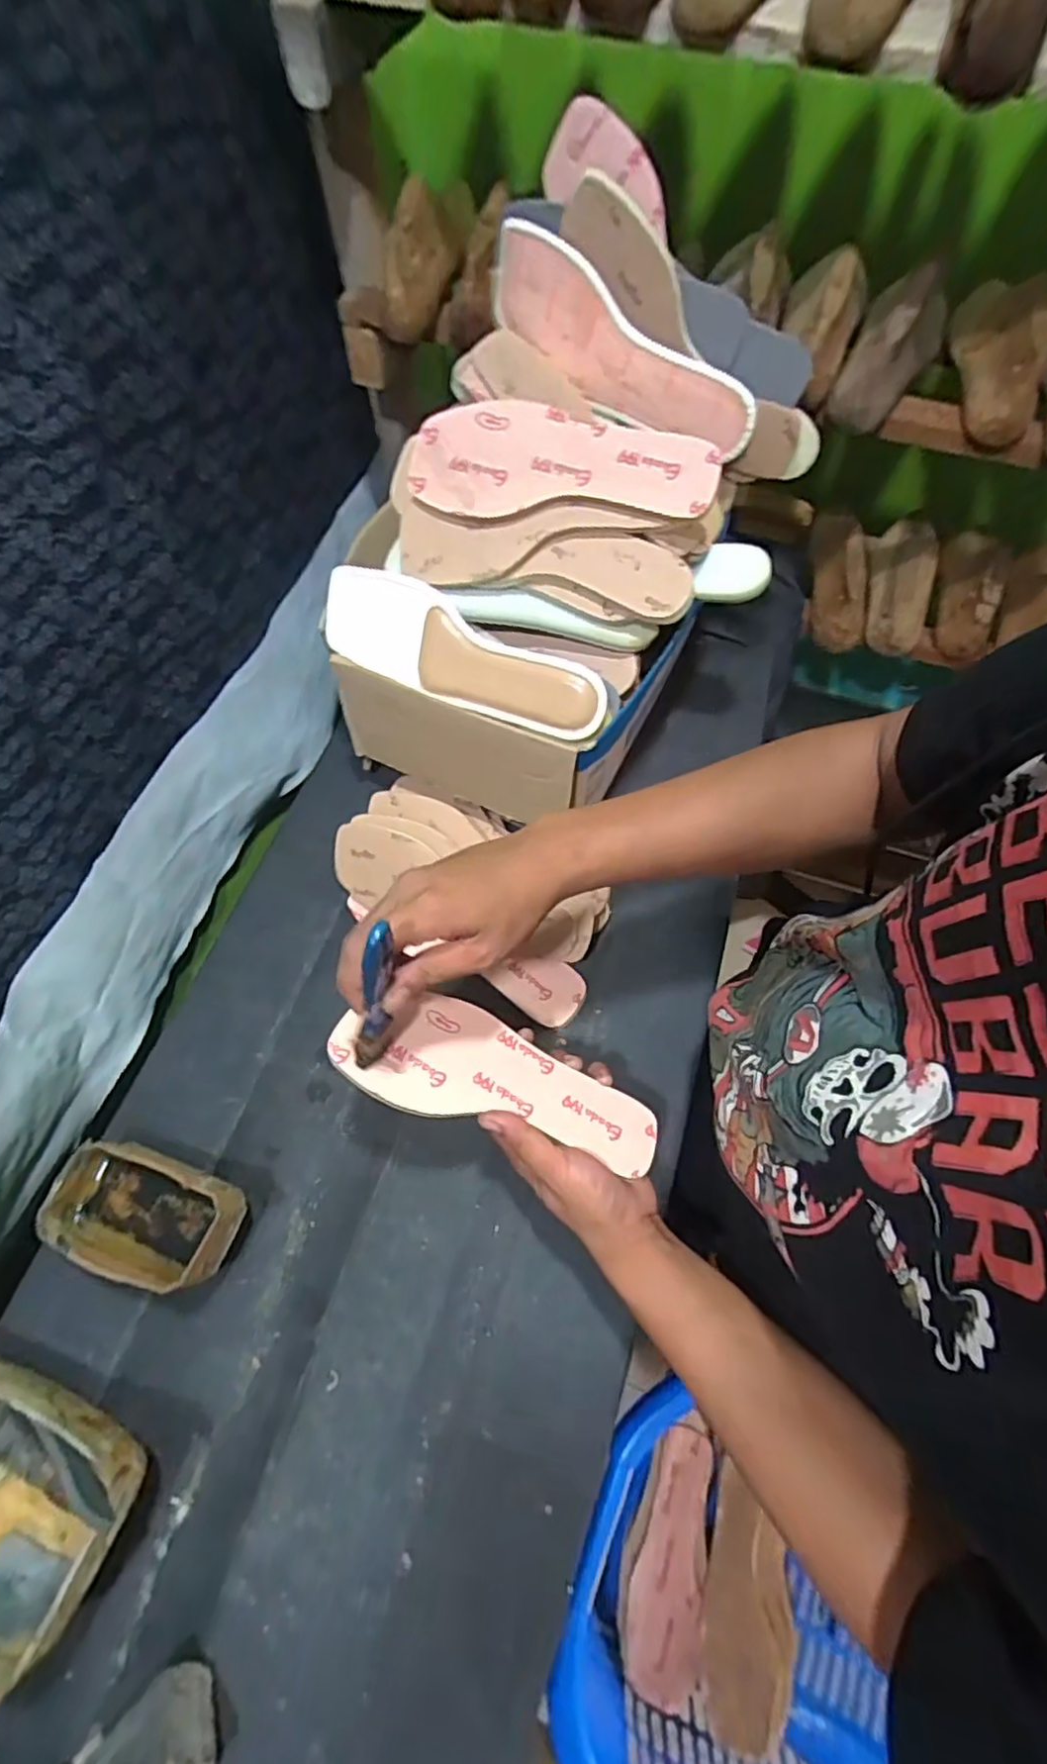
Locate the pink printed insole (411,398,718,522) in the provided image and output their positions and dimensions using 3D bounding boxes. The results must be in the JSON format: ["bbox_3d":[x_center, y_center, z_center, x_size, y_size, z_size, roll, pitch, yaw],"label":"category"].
[{"bbox_3d":[0.030,-0.321,0.500,0.235,0.011,0.081,12,103,6],"label":"pink printed insole"}]

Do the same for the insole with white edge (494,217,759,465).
[{"bbox_3d":[0.080,-0.432,0.531,0.243,0.073,0.029,31,69,-5],"label":"insole with white edge"}]

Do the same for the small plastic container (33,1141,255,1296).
[{"bbox_3d":[-0.289,0.256,0.501,0.128,0.066,0.076,17,68,9],"label":"small plastic container"}]

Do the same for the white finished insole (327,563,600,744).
[{"bbox_3d":[-0.049,-0.188,0.544,0.242,0.015,0.077,24,109,2],"label":"white finished insole"}]

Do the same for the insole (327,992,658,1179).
[{"bbox_3d":[-0.016,0.136,0.462,0.235,0.005,0.080,17,55,-8],"label":"insole"}]

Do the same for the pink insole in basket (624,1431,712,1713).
[{"bbox_3d":[0.169,0.773,0.740,0.076,0.014,0.239,11,67,6],"label":"pink insole in basket"}]

